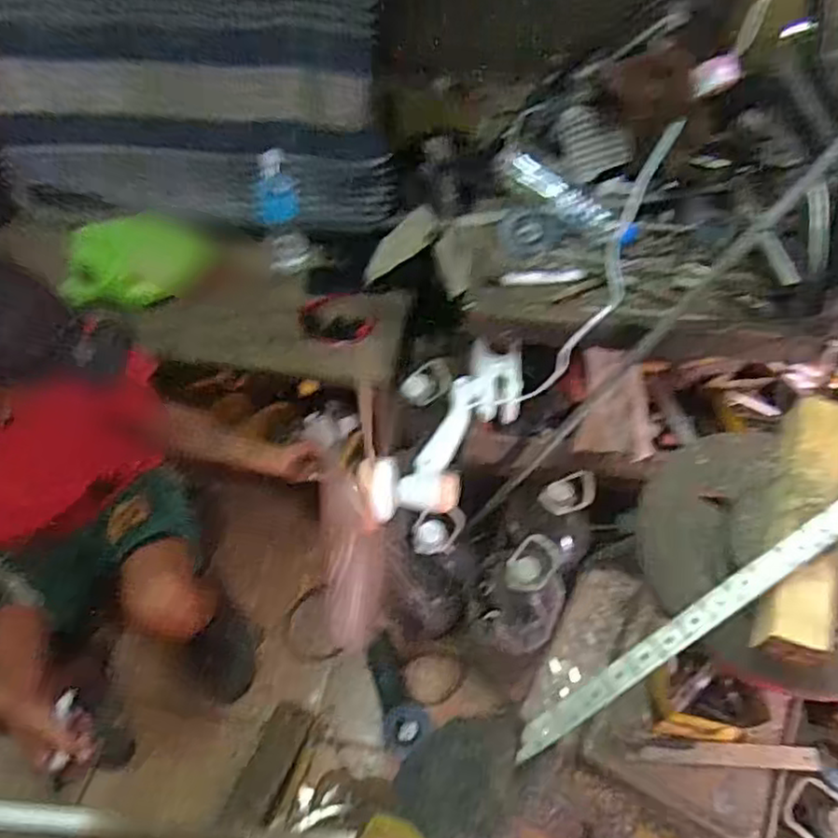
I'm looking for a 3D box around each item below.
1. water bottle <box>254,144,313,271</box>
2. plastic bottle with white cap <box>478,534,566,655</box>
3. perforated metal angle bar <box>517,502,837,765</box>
[{"bbox_3d":[-0.277,-0.411,1.351,0.085,0.235,0.081,-10,55,-8],"label":"water bottle"},{"bbox_3d":[0.179,0.325,1.208,0.145,0.264,0.145,0,54,0],"label":"plastic bottle with white cap"},{"bbox_3d":[0.208,0.143,0.491,0.327,0.017,0.021,-37,59,3],"label":"perforated metal angle bar"}]

